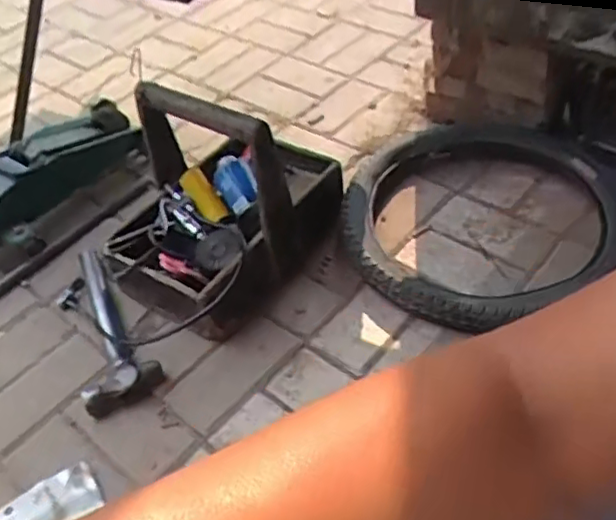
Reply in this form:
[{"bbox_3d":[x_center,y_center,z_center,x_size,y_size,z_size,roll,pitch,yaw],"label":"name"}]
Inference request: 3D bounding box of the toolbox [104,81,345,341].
[{"bbox_3d":[-0.135,-0.107,0.983,0.252,0.290,0.347,21,52,27],"label":"toolbox"}]

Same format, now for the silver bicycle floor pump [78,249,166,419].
[{"bbox_3d":[-0.318,0.097,0.976,0.109,0.051,0.305,-26,47,-16],"label":"silver bicycle floor pump"}]

